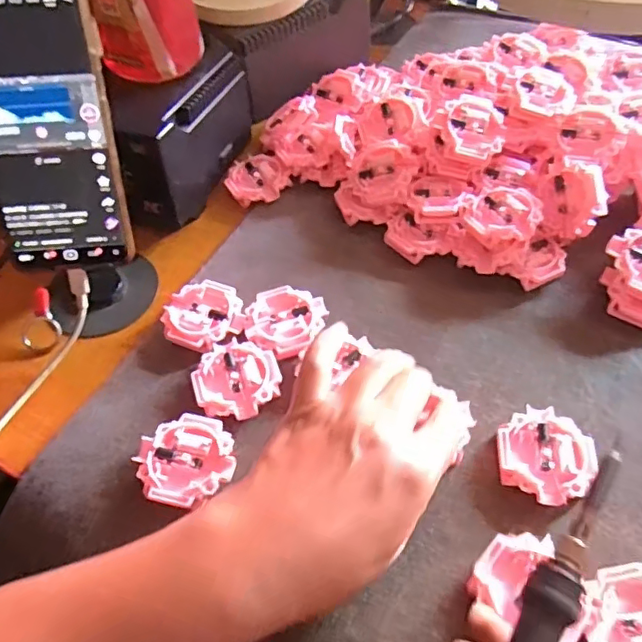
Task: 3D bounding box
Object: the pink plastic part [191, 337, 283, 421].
[{"bbox_3d":[-0.053,0.038,0.358,0.052,0.016,0.052,-1,53,1],"label":"pink plastic part"}]

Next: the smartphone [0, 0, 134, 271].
[{"bbox_3d":[-0.162,-0.110,0.329,0.073,0.163,0.012,-2,23,0],"label":"smartphone"}]

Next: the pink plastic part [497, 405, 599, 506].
[{"bbox_3d":[0.127,0.077,0.322,0.052,0.016,0.051,-1,53,1],"label":"pink plastic part"}]

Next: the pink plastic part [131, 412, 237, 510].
[{"bbox_3d":[-0.077,0.080,0.325,0.055,0.015,0.052,-1,53,1],"label":"pink plastic part"}]

